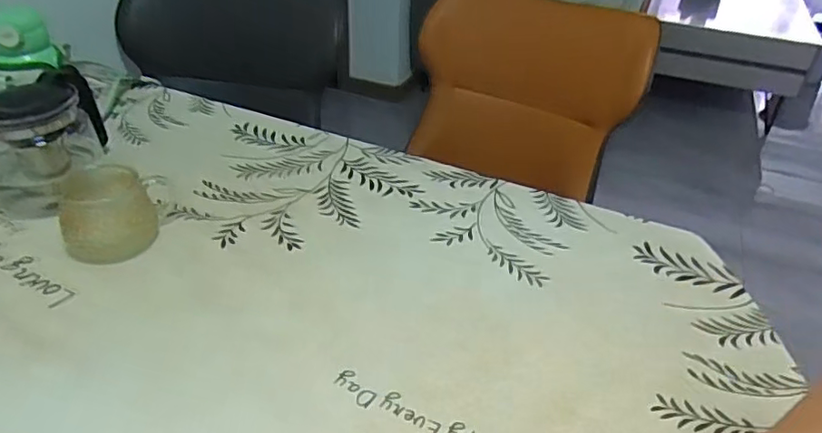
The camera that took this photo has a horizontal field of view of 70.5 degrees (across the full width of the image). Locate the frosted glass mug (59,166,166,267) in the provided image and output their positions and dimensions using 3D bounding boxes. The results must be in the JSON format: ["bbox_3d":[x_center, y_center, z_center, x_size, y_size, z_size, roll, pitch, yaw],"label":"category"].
[{"bbox_3d":[-0.329,-0.004,0.641,0.094,0.077,0.094,-5,35,-9],"label":"frosted glass mug"}]

